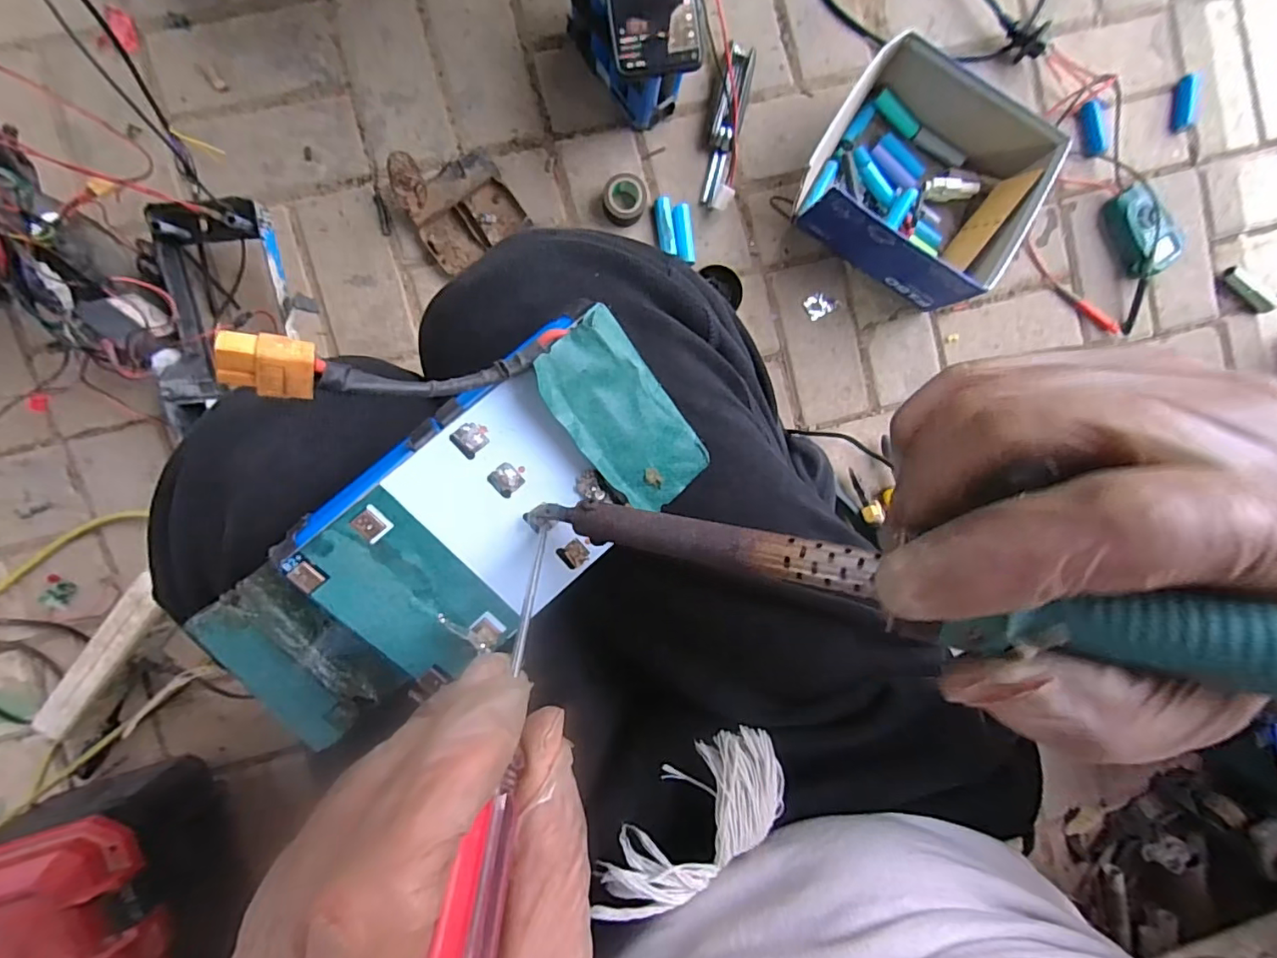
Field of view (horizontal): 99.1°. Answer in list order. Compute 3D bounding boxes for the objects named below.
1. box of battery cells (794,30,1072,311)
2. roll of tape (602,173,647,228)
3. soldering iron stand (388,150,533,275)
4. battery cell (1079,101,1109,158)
[{"bbox_3d":[0.312,-0.335,0.615,0.225,0.103,0.198,27,91,-6],"label":"box of battery cells"},{"bbox_3d":[-0.016,-0.319,0.621,0.049,0.028,0.047,0,93,-5],"label":"roll of tape"},{"bbox_3d":[-0.194,-0.303,0.593,0.111,0.054,0.109,-31,96,-3],"label":"soldering iron stand"},{"bbox_3d":[0.565,-0.436,0.678,0.013,0.023,0.062,-26,108,-3],"label":"battery cell"}]

